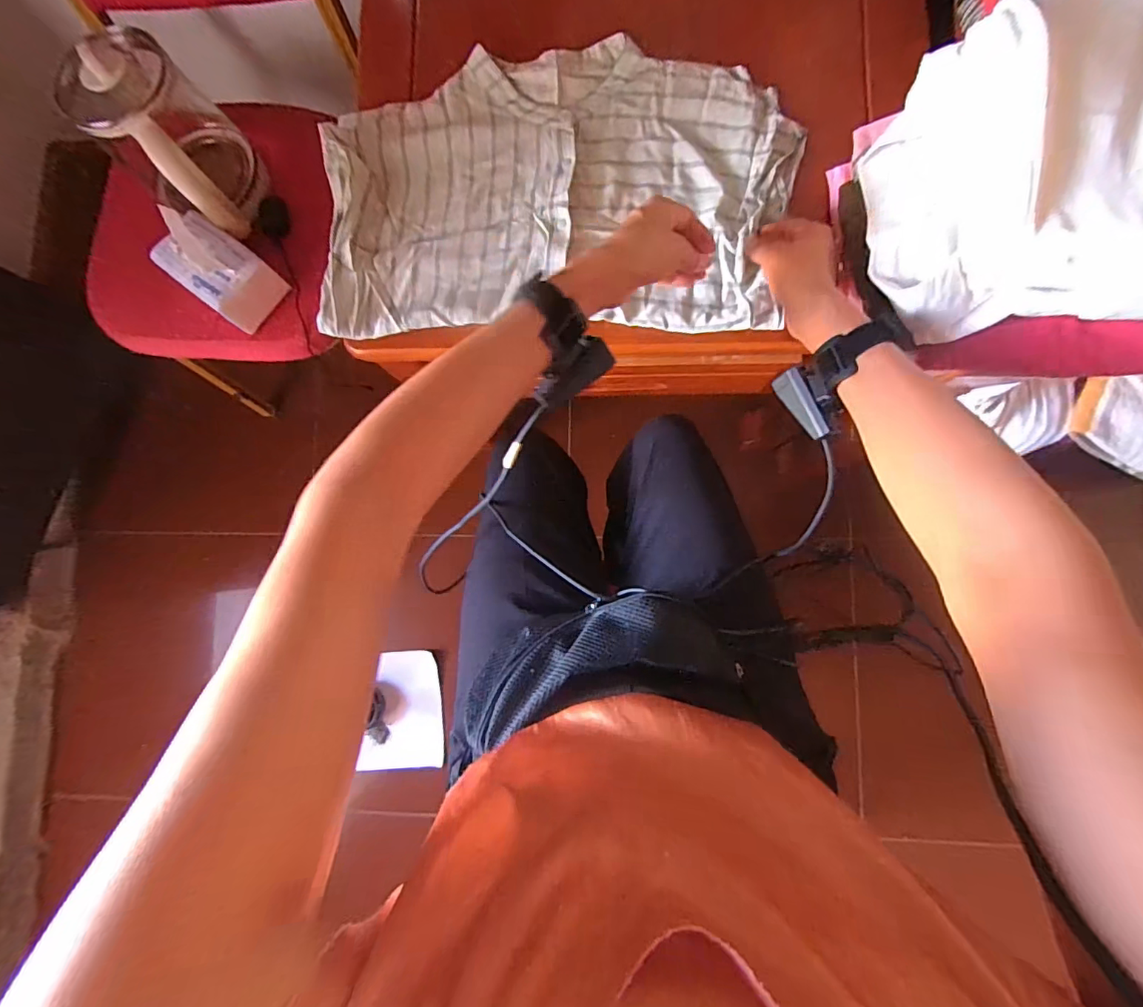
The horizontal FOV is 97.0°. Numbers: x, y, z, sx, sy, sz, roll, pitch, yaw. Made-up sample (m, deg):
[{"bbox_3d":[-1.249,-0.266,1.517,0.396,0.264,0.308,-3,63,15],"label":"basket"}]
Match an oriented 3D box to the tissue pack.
[{"bbox_3d":[-0.490,-0.324,0.691,0.153,0.078,0.097,37,89,7],"label":"tissue pack"}]

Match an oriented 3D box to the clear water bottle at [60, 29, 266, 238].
[{"bbox_3d":[-0.495,-0.451,0.648,0.175,0.168,0.140,44,90,7],"label":"clear water bottle"}]

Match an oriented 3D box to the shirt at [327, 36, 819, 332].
[{"bbox_3d":[-0.020,-0.342,0.552,0.492,0.019,0.316,1,85,5],"label":"shirt"}]

